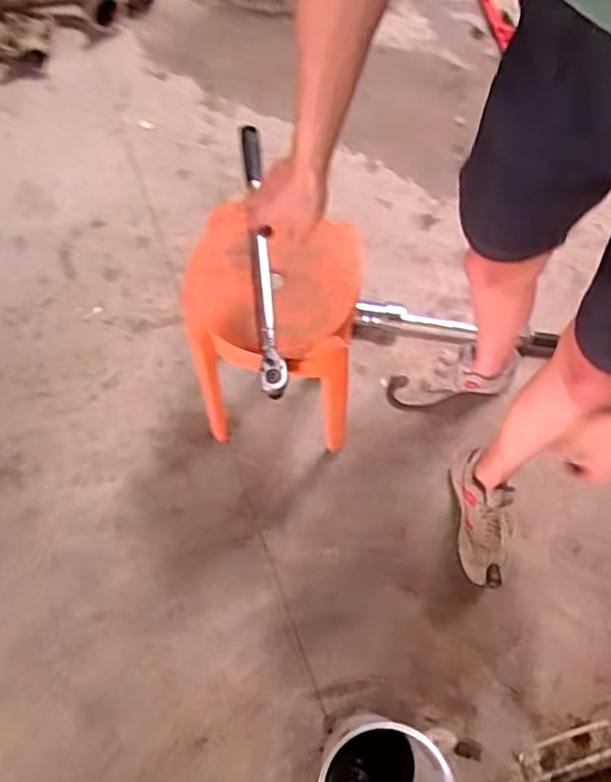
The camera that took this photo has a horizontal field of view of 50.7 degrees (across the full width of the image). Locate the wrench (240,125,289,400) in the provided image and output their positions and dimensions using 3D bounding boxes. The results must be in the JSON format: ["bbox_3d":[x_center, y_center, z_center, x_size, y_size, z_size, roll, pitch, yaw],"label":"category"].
[{"bbox_3d":[-0.066,-0.210,0.970,0.034,0.047,0.450,-5,70,-3],"label":"wrench"}]

